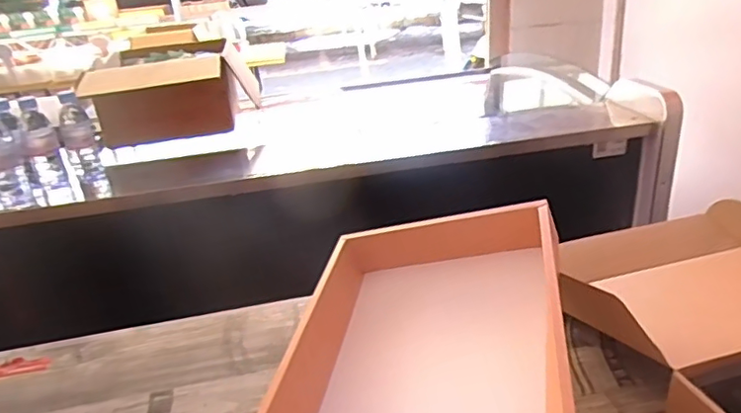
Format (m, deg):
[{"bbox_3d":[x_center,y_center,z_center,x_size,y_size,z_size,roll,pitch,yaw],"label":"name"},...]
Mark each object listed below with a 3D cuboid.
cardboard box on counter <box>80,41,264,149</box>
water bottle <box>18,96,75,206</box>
[{"bbox_3d":[-0.496,-0.312,1.458,0.371,0.189,0.501,-9,25,-8],"label":"cardboard box on counter"},{"bbox_3d":[-0.666,-0.106,1.136,0.068,0.204,0.057,-18,28,-26],"label":"water bottle"}]

